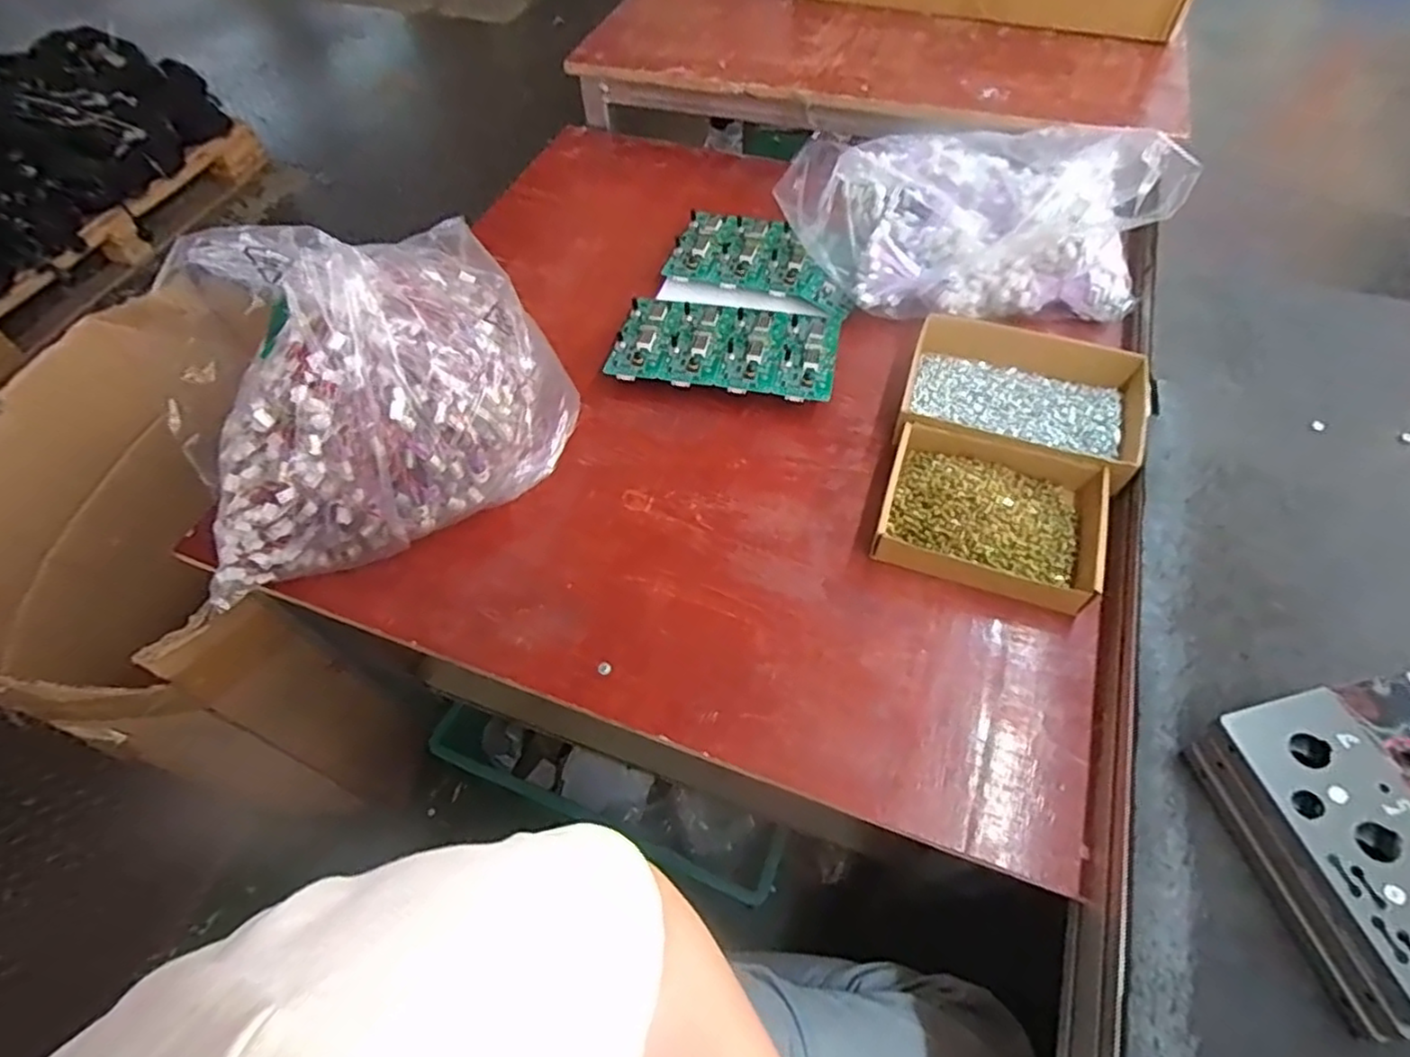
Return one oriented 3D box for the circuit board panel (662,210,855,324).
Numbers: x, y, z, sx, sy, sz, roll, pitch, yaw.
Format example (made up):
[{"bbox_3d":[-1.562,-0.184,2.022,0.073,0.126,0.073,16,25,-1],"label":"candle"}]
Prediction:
[{"bbox_3d":[0.075,-0.314,0.792,0.219,0.019,0.115,19,60,14],"label":"circuit board panel"}]

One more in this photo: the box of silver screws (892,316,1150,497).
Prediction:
[{"bbox_3d":[0.302,-0.122,0.654,0.209,0.044,0.159,19,61,14],"label":"box of silver screws"}]

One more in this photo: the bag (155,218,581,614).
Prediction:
[{"bbox_3d":[-0.297,-0.116,0.571,0.328,0.230,0.209,-25,60,-13],"label":"bag"}]

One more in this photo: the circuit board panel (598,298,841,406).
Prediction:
[{"bbox_3d":[0.025,-0.194,0.713,0.231,0.017,0.127,6,57,5],"label":"circuit board panel"}]

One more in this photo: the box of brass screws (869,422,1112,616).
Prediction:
[{"bbox_3d":[0.250,-0.012,0.589,0.178,0.041,0.144,16,60,12],"label":"box of brass screws"}]

